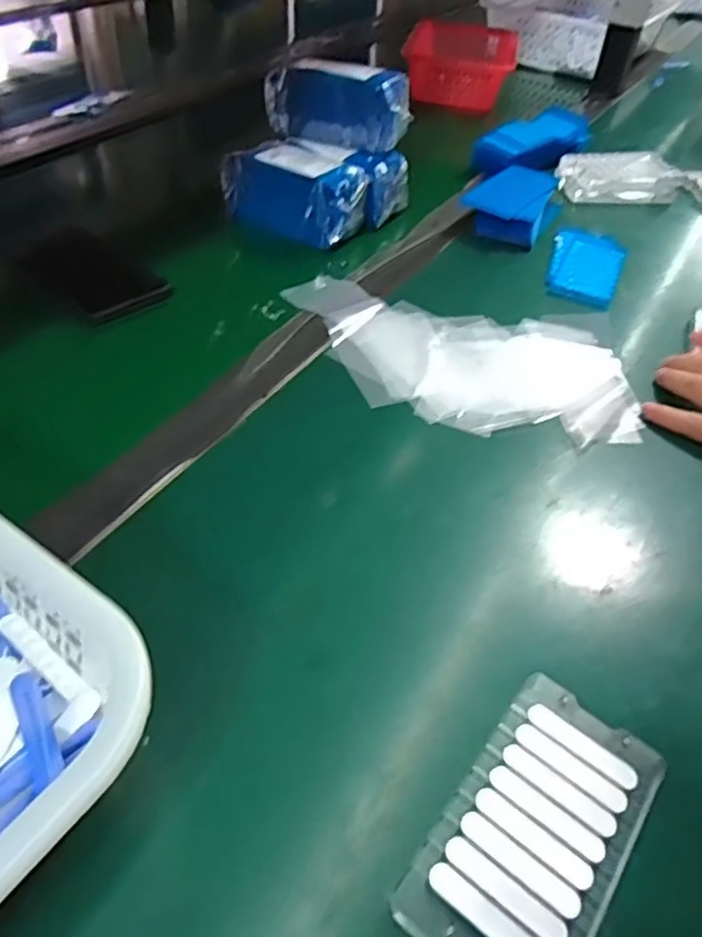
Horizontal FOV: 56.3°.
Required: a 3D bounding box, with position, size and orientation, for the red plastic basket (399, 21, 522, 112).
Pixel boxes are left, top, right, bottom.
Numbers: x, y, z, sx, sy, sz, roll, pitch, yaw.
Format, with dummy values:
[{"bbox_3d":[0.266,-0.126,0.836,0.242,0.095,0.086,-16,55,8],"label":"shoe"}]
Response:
[{"bbox_3d":[0.162,-0.612,0.981,0.157,0.054,0.268,13,46,6],"label":"red plastic basket"}]

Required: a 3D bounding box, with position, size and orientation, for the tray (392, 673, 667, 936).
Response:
[{"bbox_3d":[0.078,0.150,0.274,0.067,0.009,0.120,32,51,22],"label":"tray"}]

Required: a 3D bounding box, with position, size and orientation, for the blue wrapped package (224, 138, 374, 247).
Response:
[{"bbox_3d":[-0.051,-0.268,0.635,0.135,0.066,0.075,28,50,19],"label":"blue wrapped package"}]

